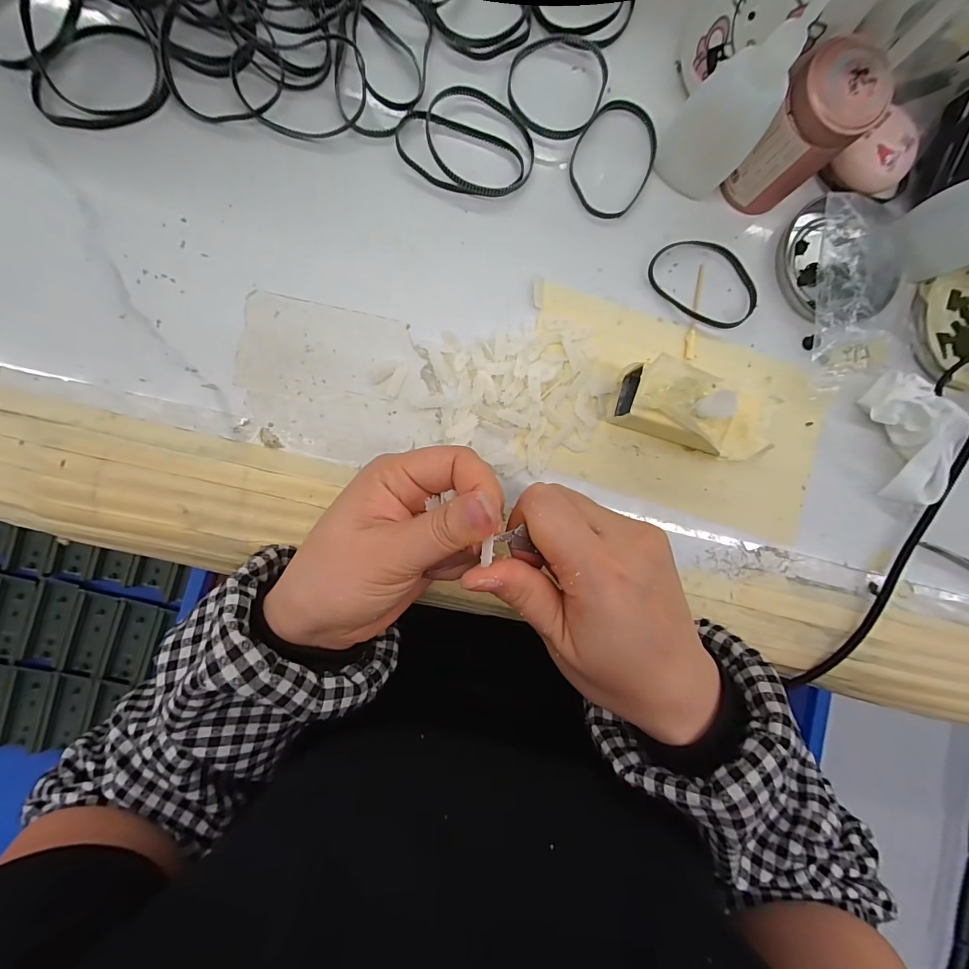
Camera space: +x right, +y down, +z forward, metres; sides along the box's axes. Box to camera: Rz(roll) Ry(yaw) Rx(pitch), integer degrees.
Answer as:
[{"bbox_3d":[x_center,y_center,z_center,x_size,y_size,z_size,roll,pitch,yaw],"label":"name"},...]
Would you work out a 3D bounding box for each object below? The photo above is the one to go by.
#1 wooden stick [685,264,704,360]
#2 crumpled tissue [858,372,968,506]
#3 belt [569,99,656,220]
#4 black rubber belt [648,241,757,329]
[{"bbox_3d":[0.131,-0.107,0.259,0.007,0.004,0.058,8,91,-6],"label":"wooden stick"},{"bbox_3d":[0.277,-0.032,0.264,0.059,0.027,0.085,-27,95,-4],"label":"crumpled tissue"},{"bbox_3d":[0.078,-0.195,0.250,0.048,0.005,0.066,35,88,-6],"label":"belt"},{"bbox_3d":[0.137,-0.126,0.258,0.071,0.007,0.047,34,86,-3],"label":"black rubber belt"}]

